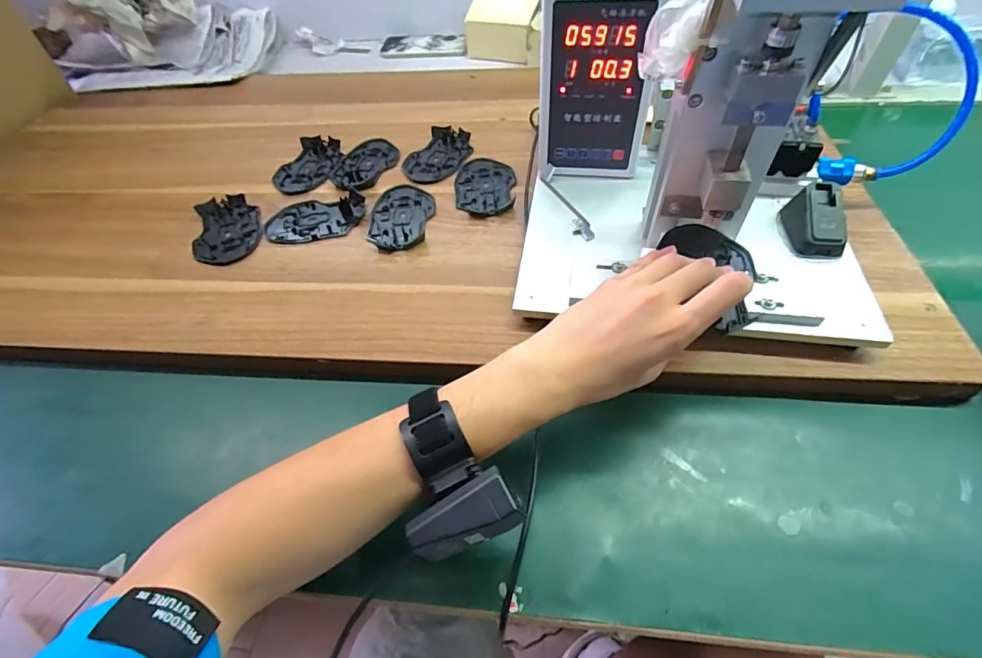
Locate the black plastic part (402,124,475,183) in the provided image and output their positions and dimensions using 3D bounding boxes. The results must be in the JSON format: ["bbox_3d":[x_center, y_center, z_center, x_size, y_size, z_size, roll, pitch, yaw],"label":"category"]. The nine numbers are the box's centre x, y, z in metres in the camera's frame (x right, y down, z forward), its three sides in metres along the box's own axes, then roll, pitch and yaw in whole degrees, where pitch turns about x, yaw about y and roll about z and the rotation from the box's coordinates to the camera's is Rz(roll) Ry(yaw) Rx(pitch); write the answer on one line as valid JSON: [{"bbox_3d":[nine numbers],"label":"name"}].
[{"bbox_3d":[-0.071,-0.231,0.603,0.074,0.012,0.120,16,56,16],"label":"black plastic part"}]

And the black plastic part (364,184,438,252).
[{"bbox_3d":[-0.105,-0.133,0.530,0.072,0.006,0.106,8,54,11],"label":"black plastic part"}]

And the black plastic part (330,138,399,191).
[{"bbox_3d":[-0.167,-0.221,0.601,0.072,0.007,0.117,13,55,15],"label":"black plastic part"}]

